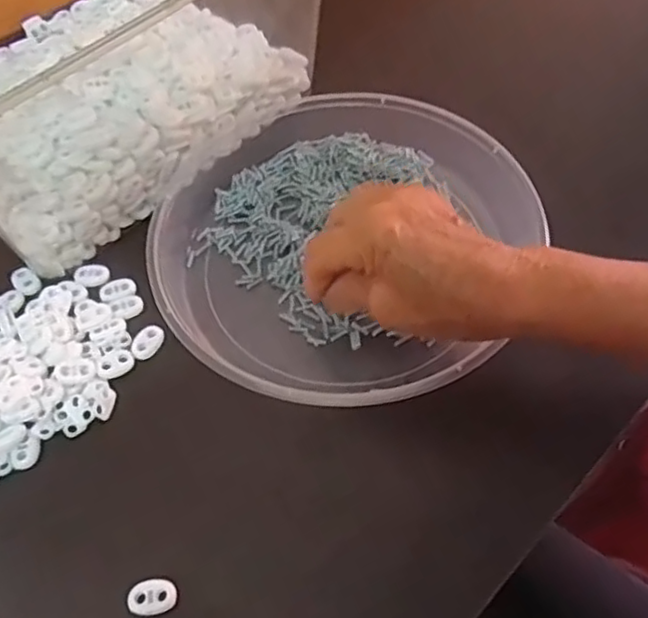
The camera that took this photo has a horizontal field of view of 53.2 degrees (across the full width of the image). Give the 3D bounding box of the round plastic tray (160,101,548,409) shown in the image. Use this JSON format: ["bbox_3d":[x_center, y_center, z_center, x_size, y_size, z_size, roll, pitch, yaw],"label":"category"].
[{"bbox_3d":[0.009,-0.052,0.410,0.240,0.046,0.230,-1,57,2],"label":"round plastic tray"}]

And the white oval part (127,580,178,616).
[{"bbox_3d":[-0.083,0.138,0.311,0.023,0.004,0.015,-7,57,-2],"label":"white oval part"}]

